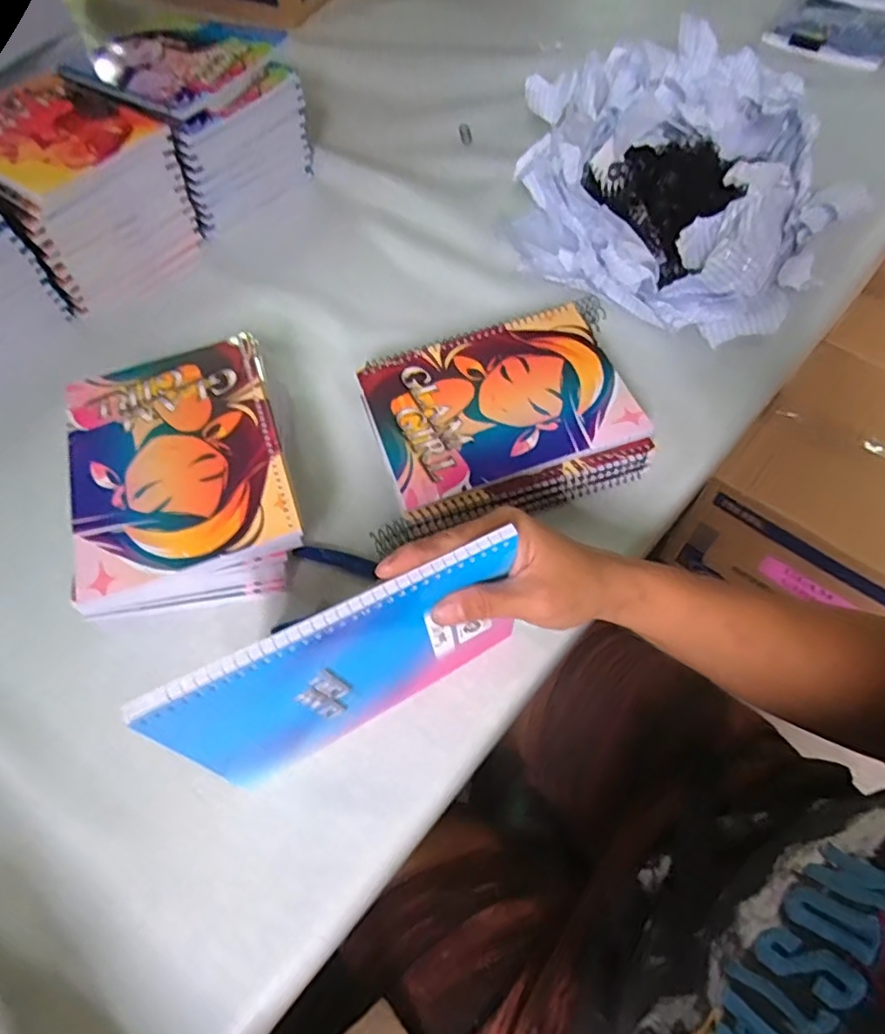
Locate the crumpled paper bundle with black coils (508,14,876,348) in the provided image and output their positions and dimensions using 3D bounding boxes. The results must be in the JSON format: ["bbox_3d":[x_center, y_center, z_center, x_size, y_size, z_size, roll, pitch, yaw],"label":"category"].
[{"bbox_3d":[0.215,-0.326,0.578,0.317,0.115,0.292,21,65,13],"label":"crumpled paper bundle with black coils"}]

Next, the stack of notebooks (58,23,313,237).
[{"bbox_3d":[-0.261,-0.447,0.676,0.179,0.121,0.188,41,71,21],"label":"stack of notebooks"}]

